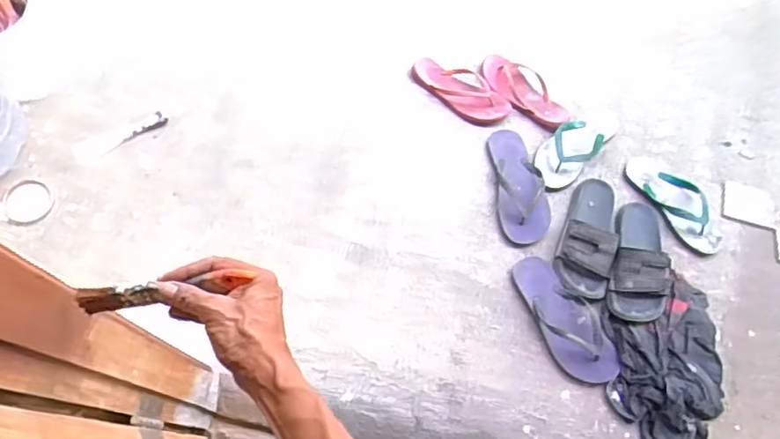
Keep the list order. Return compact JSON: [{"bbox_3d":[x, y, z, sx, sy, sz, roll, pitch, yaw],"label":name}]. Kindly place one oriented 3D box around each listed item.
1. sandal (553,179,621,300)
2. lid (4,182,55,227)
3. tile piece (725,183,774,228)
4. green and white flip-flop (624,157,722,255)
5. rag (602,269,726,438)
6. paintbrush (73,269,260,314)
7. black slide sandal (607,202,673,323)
[{"bbox_3d":[0.405,0.027,1.276,0.106,0.065,0.263,20,70,4],"label":"sandal"},{"bbox_3d":[-0.743,-0.033,1.292,0.093,0.014,0.094,1,70,-3],"label":"lid"},{"bbox_3d":[0.775,-0.033,1.360,0.106,0.008,0.093,13,62,5],"label":"tile piece"},{"bbox_3d":[0.613,-0.041,1.338,0.115,0.035,0.254,-30,75,-13],"label":"green and white flip-flop"},{"bbox_3d":[0.511,0.269,1.171,0.205,0.040,0.341,5,70,-1],"label":"rag"},{"bbox_3d":[-0.205,0.065,0.560,0.166,0.016,0.021,-9,69,14],"label":"paintbrush"},{"bbox_3d":[0.499,0.082,1.254,0.112,0.083,0.252,17,70,3],"label":"black slide sandal"}]

